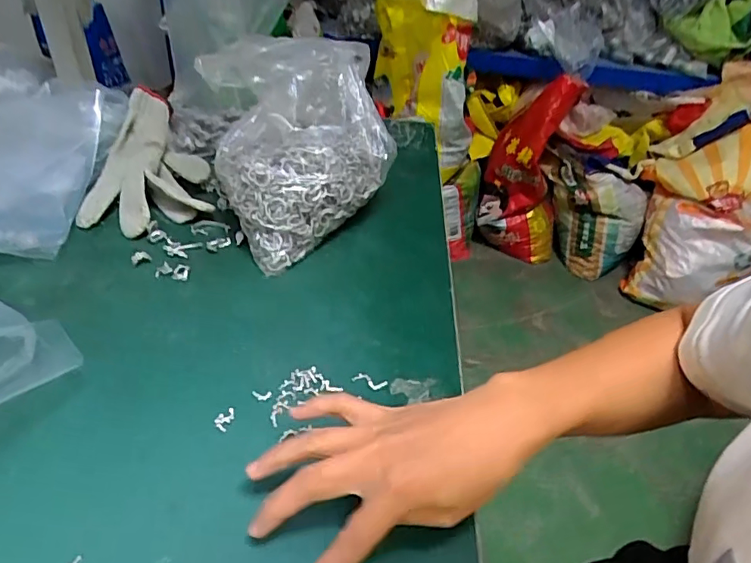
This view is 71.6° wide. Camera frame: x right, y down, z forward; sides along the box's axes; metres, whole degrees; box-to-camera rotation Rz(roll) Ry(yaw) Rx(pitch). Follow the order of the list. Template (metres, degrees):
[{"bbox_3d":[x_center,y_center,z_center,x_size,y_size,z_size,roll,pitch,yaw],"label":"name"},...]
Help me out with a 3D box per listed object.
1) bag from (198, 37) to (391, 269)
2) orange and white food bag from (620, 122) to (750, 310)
[{"bbox_3d":[-0.064,-0.138,0.504,0.178,0.157,0.147,-23,49,-32],"label":"bag"},{"bbox_3d":[0.983,-0.181,1.566,0.315,0.535,0.146,12,9,14],"label":"orange and white food bag"}]

